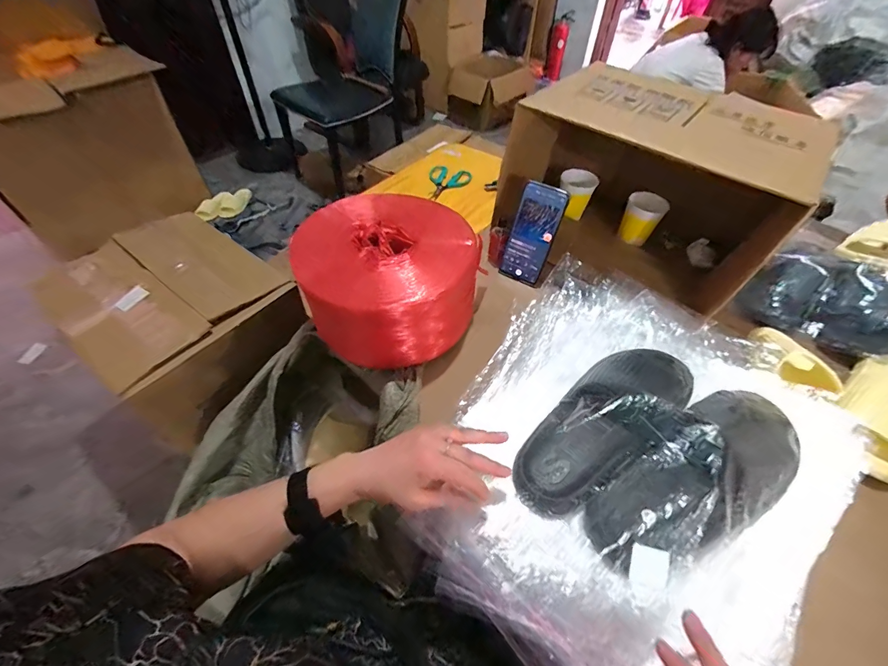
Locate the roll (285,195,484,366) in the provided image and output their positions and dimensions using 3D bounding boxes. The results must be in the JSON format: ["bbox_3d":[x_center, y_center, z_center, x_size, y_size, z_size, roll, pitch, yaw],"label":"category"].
[{"bbox_3d":[-0.087,-0.089,0.576,0.239,0.114,0.269,-27,55,-22],"label":"roll"}]

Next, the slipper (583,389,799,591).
[{"bbox_3d":[0.263,0.149,0.381,0.275,0.067,0.110,-27,56,-22],"label":"slipper"}]

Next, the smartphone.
[{"bbox_3d":[0.147,-0.160,0.635,0.068,0.162,0.010,23,35,11],"label":"smartphone"}]

